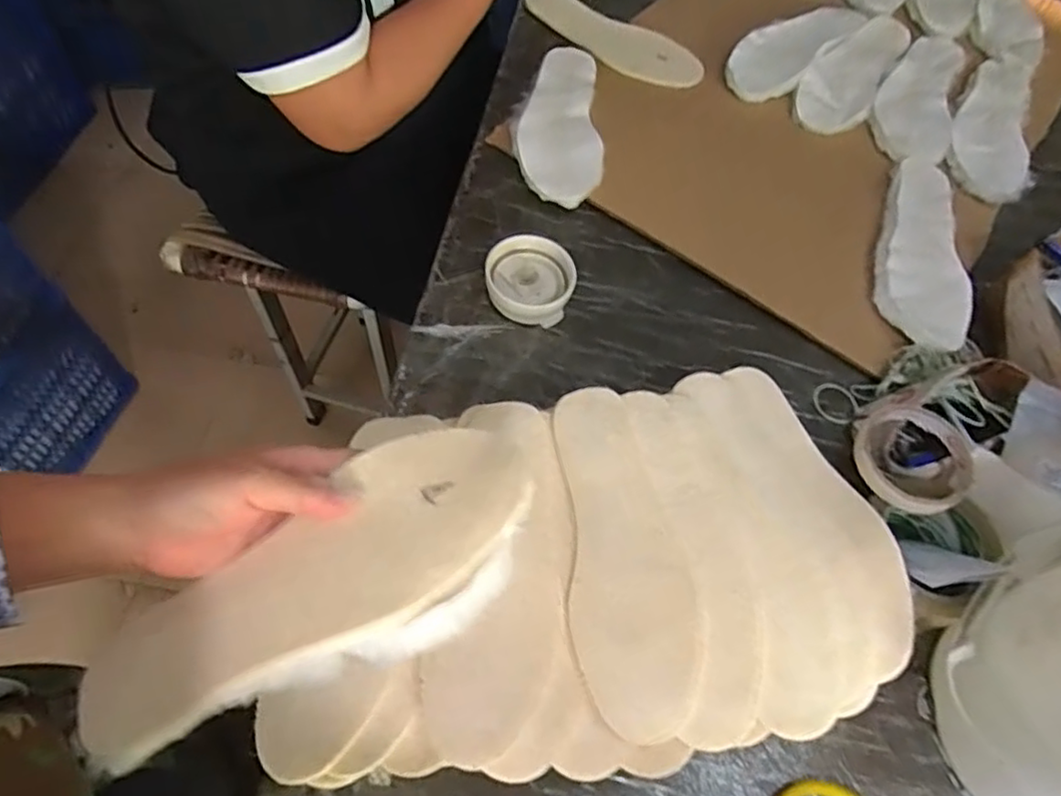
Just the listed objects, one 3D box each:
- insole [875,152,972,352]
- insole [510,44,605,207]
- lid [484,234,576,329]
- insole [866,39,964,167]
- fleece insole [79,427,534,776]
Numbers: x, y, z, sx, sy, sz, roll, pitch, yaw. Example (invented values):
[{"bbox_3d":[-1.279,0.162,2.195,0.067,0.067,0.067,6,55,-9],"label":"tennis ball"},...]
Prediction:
[{"bbox_3d":[0.411,-0.164,0.698,0.093,0.009,0.265,15,62,4],"label":"insole"},{"bbox_3d":[0.030,-0.313,0.742,0.092,0.024,0.253,2,62,-2],"label":"insole"},{"bbox_3d":[-0.001,-0.111,0.633,0.081,0.038,0.076,1,62,-3],"label":"lid"},{"bbox_3d":[0.477,-0.374,0.823,0.092,0.010,0.242,21,63,8],"label":"insole"},{"bbox_3d":[-0.107,0.096,0.337,0.237,0.023,0.102,-28,67,-12],"label":"fleece insole"}]

